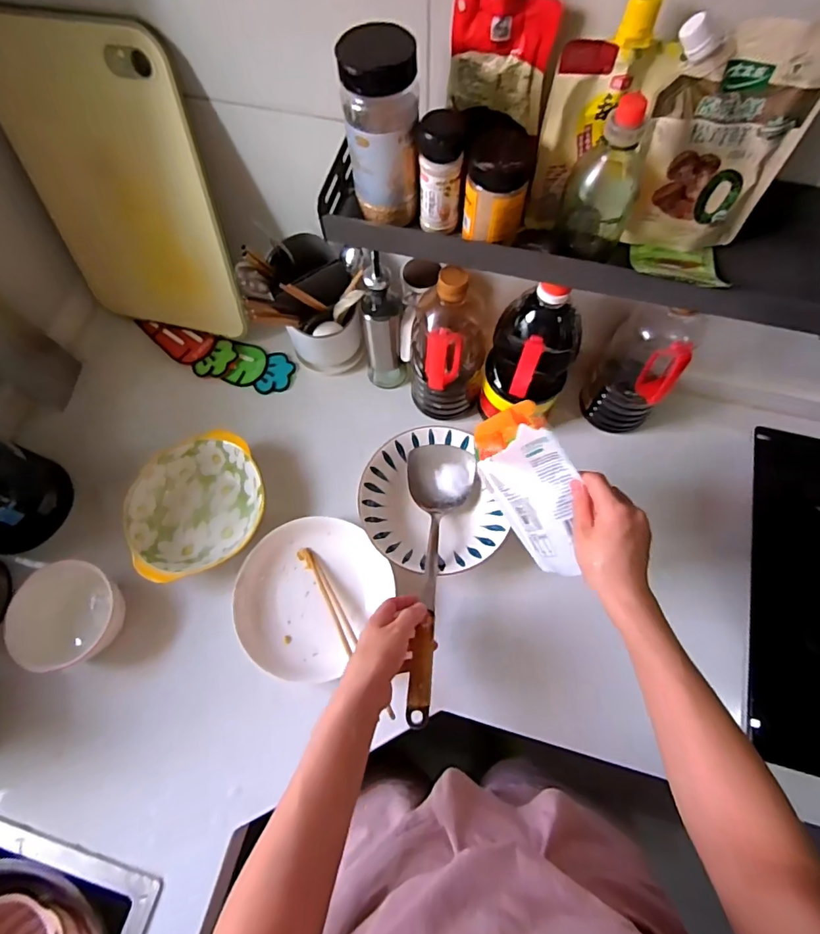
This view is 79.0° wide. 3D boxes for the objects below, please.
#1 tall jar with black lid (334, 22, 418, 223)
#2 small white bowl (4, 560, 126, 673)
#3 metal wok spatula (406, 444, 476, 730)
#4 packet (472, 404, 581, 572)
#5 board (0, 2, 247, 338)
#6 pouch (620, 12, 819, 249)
[{"bbox_3d":[-0.025,-0.301,0.455,0.063,0.145,0.053,-5,68,-2],"label":"tall jar with black lid"},{"bbox_3d":[-0.437,0.199,0.648,0.128,0.080,0.124,0,68,0],"label":"small white bowl"},{"bbox_3d":[0.034,0.122,0.609,0.090,0.050,0.345,3,52,2],"label":"metal wok spatula"},{"bbox_3d":[0.137,0.027,0.543,0.018,0.109,0.185,-25,90,-42],"label":"packet"},{"bbox_3d":[-0.381,-0.356,0.665,0.273,0.381,0.021,11,53,9],"label":"board"},{"bbox_3d":[0.262,-0.275,0.429,0.127,0.162,0.062,7,68,3],"label":"pouch"}]

